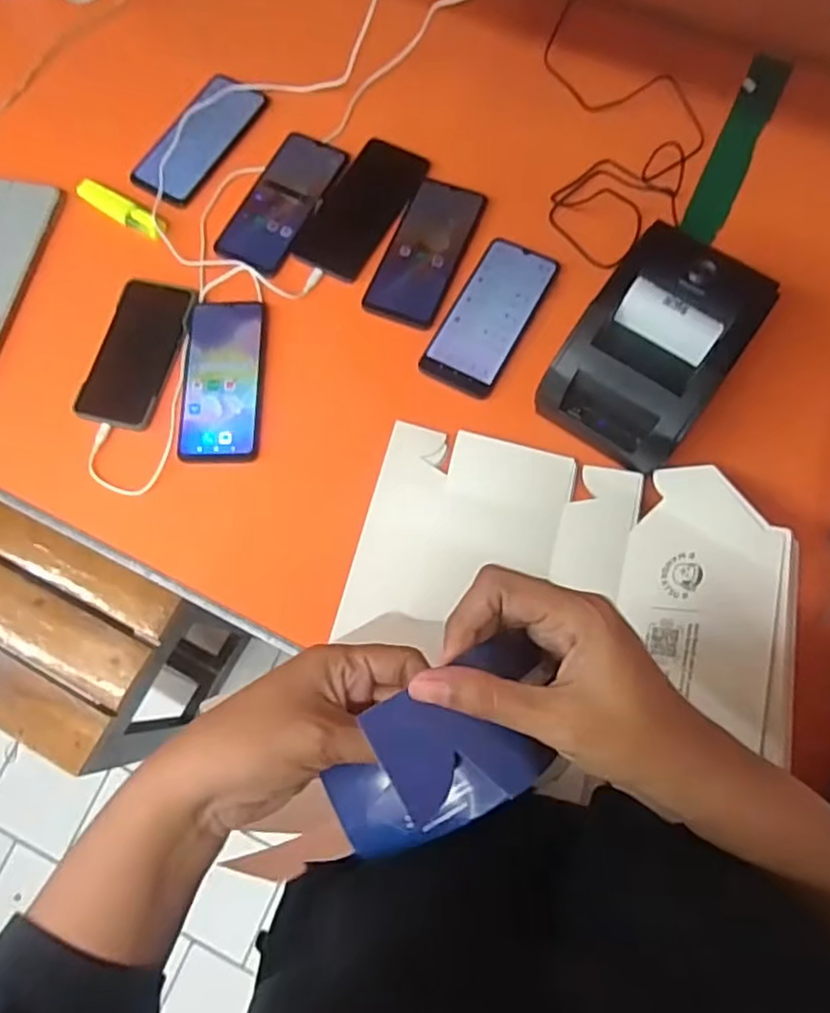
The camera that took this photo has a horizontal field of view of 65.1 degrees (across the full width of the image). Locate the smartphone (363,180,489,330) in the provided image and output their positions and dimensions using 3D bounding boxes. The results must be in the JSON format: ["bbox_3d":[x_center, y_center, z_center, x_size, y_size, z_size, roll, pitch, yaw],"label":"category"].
[{"bbox_3d":[0.012,-0.259,0.657,0.076,0.004,0.168,21,77,7],"label":"smartphone"}]

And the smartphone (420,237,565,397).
[{"bbox_3d":[0.073,-0.187,0.630,0.077,0.006,0.169,27,77,9],"label":"smartphone"}]

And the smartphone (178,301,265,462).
[{"bbox_3d":[-0.183,-0.123,0.624,0.075,0.005,0.165,-1,75,2],"label":"smartphone"}]

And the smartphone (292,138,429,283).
[{"bbox_3d":[-0.055,-0.312,0.673,0.080,0.004,0.165,28,78,9],"label":"smartphone"}]

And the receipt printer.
[{"bbox_3d":[0.204,-0.130,0.556,0.130,0.105,0.168,35,79,10],"label":"receipt printer"}]

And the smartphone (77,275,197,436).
[{"bbox_3d":[-0.272,-0.152,0.637,0.079,0.007,0.155,13,76,5],"label":"smartphone"}]

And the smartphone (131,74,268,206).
[{"bbox_3d":[-0.236,-0.403,0.703,0.085,0.007,0.167,29,78,9],"label":"smartphone"}]

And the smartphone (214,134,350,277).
[{"bbox_3d":[-0.138,-0.320,0.678,0.076,0.004,0.165,26,77,9],"label":"smartphone"}]

